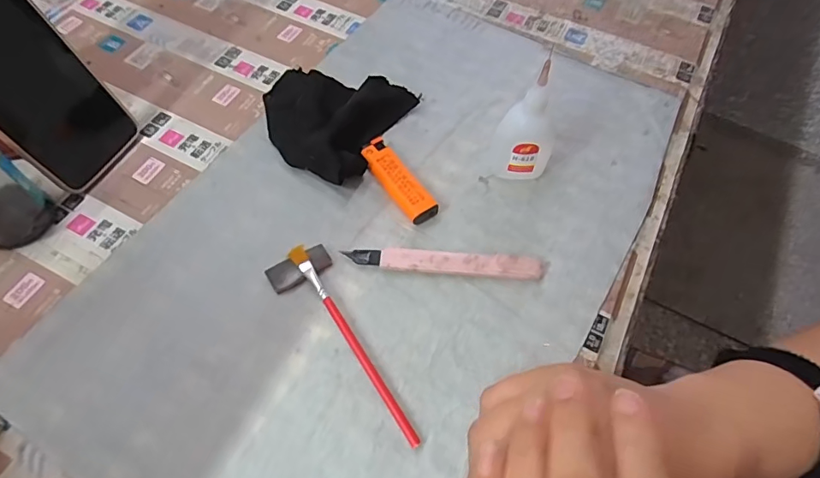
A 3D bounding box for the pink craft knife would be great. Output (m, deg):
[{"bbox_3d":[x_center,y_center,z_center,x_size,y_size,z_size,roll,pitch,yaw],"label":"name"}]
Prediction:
[{"bbox_3d":[0.024,0.016,0.340,0.135,0.011,0.016,5,60,0],"label":"pink craft knife"}]

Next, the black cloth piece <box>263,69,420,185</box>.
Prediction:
[{"bbox_3d":[-0.069,-0.105,0.399,0.110,0.030,0.107,28,63,13],"label":"black cloth piece"}]

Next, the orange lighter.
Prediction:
[{"bbox_3d":[-0.010,-0.045,0.374,0.022,0.013,0.079,-31,66,-18],"label":"orange lighter"}]

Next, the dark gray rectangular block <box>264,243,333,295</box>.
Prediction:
[{"bbox_3d":[-0.076,0.019,0.336,0.044,0.007,0.021,-28,65,-17],"label":"dark gray rectangular block"}]

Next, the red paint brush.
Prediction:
[{"bbox_3d":[-0.037,0.064,0.311,0.011,0.009,0.150,-31,66,-18],"label":"red paint brush"}]

